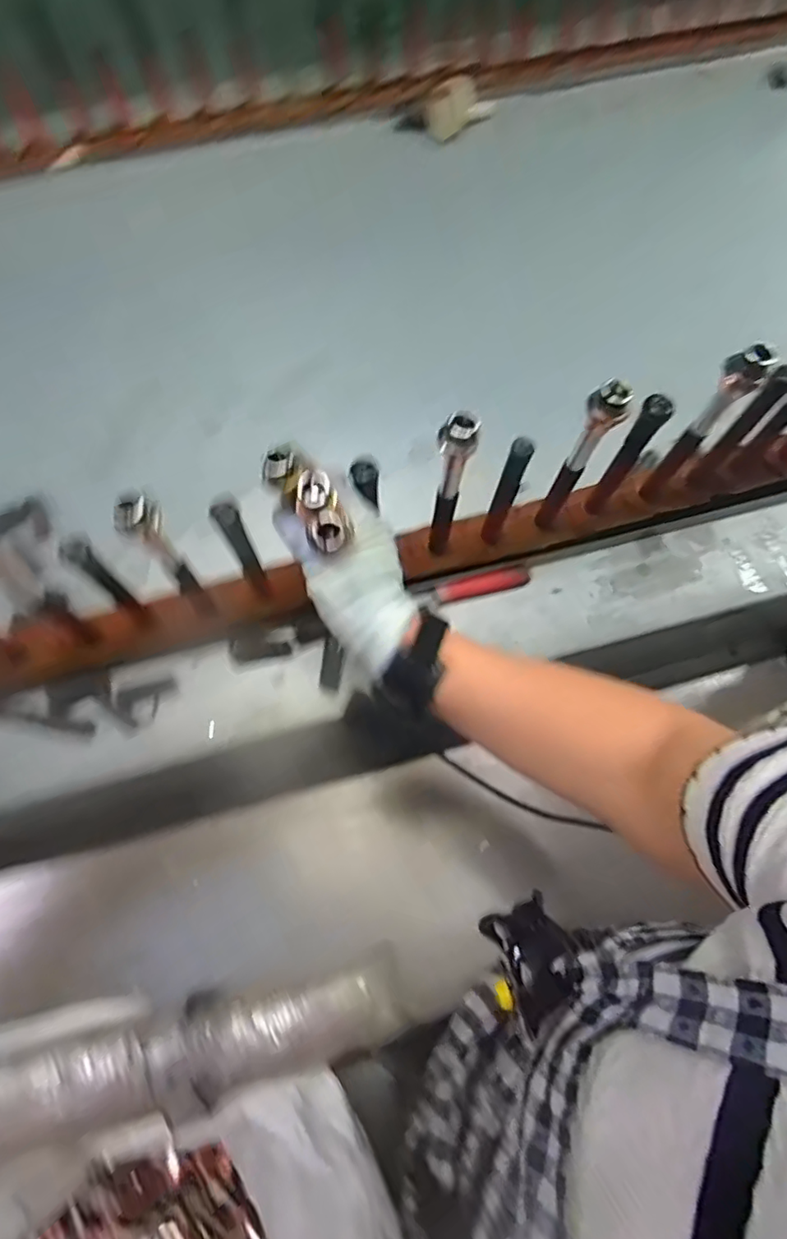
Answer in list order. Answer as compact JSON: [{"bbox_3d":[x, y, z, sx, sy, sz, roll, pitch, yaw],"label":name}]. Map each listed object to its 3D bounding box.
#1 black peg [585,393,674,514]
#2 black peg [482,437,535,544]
[{"bbox_3d":[0.190,-0.130,0.498,0.021,0.156,0.017,34,78,8],"label":"black peg"},{"bbox_3d":[0.088,-0.098,0.486,0.017,0.148,0.021,19,76,5],"label":"black peg"}]

